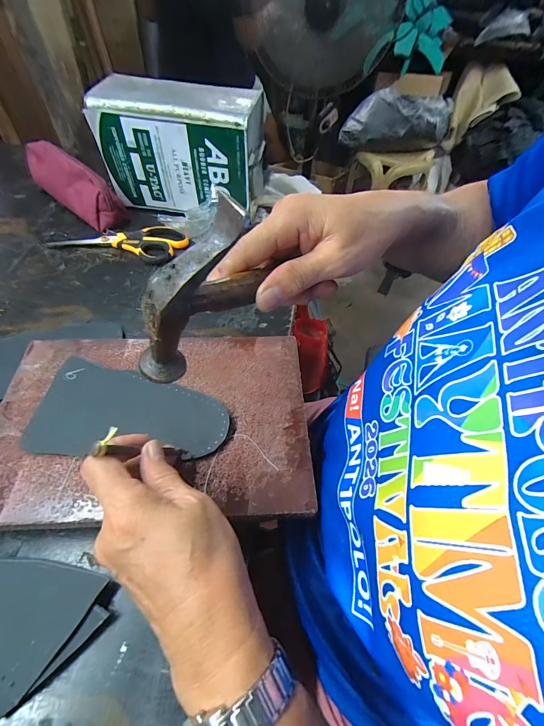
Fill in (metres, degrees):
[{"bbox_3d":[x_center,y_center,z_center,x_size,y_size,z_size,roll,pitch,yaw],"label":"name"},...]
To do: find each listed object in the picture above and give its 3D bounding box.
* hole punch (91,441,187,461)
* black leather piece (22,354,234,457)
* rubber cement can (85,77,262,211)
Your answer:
[{"bbox_3d":[-0.088,0.063,0.234,0.009,0.087,0.009,-45,61,7],"label":"hole punch"},{"bbox_3d":[-0.122,0.047,0.293,0.162,0.008,0.085,9,56,5],"label":"black leather piece"},{"bbox_3d":[-0.141,-0.327,0.522,0.236,0.165,0.087,11,54,7],"label":"rubber cement can"}]

